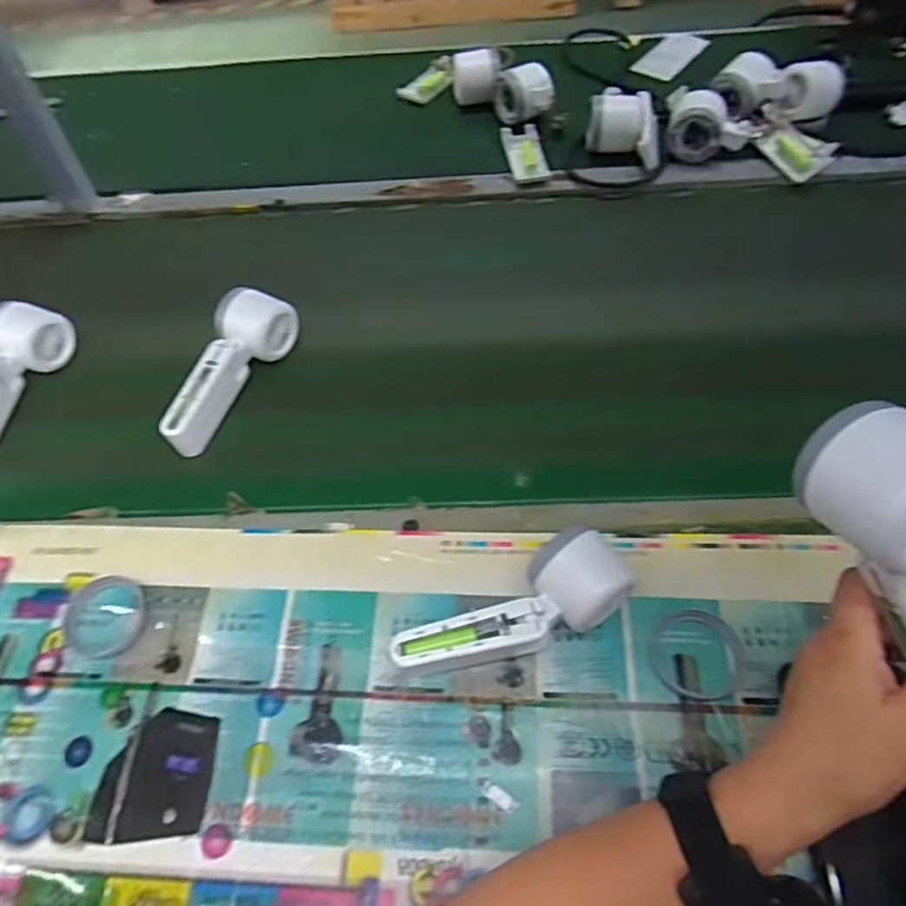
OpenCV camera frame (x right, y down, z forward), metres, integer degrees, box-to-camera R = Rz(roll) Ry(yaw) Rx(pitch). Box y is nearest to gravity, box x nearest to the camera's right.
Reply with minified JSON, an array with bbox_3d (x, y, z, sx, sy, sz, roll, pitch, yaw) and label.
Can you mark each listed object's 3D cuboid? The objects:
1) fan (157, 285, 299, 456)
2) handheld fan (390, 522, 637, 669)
[{"bbox_3d":[-0.206,-0.072,0.608,0.057,0.051,0.168,19,68,18],"label":"fan"},{"bbox_3d":[0.043,0.111,0.449,0.160,0.070,0.053,-27,58,-13],"label":"handheld fan"}]

